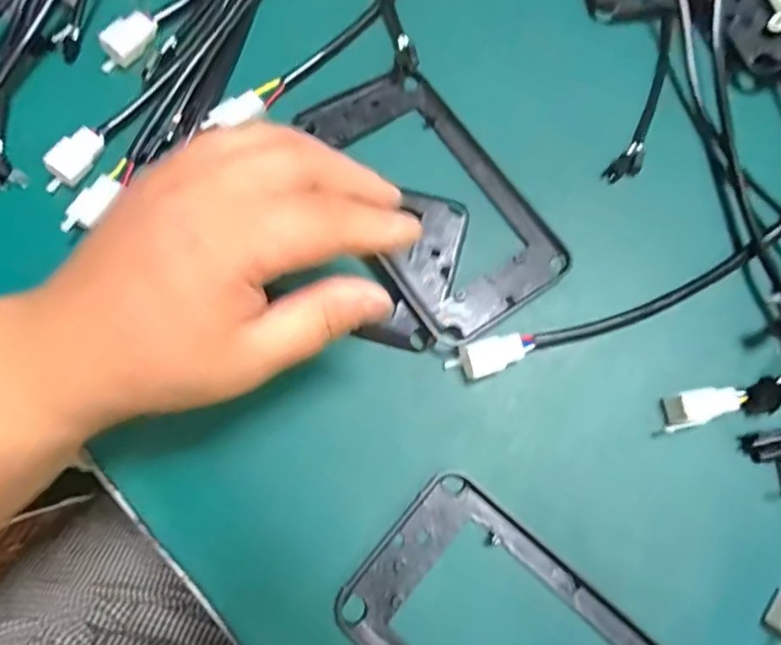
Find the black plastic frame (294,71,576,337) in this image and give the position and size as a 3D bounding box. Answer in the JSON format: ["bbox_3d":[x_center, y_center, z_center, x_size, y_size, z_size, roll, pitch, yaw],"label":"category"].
[{"bbox_3d":[0.022,-0.070,0.303,0.087,0.012,0.155,-33,77,-9],"label":"black plastic frame"}]

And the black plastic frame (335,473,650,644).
[{"bbox_3d":[0.059,0.151,0.248,0.158,0.006,0.086,40,78,10],"label":"black plastic frame"}]

